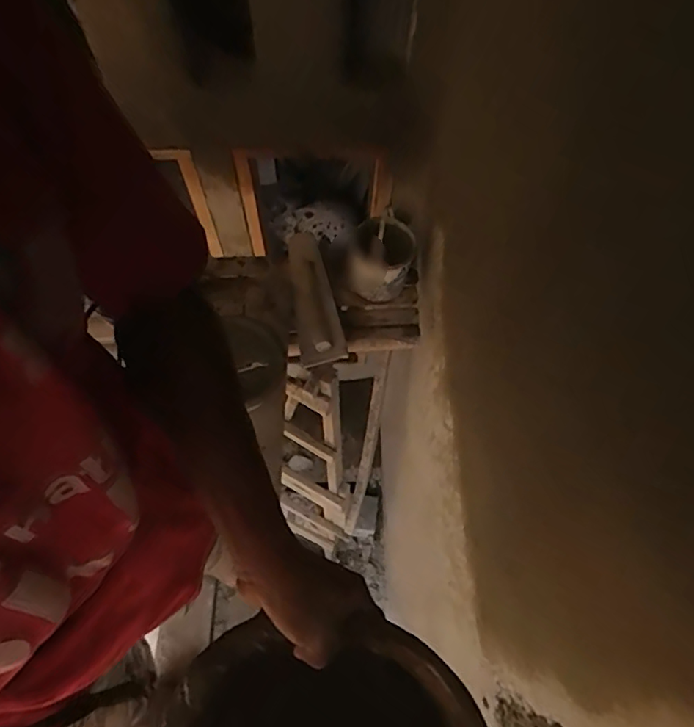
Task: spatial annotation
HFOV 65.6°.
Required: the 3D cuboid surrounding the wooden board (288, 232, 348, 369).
[{"bbox_3d":[-0.105,-0.223,1.678,0.143,0.043,0.481,-21,60,22],"label":"wooden board"}]

